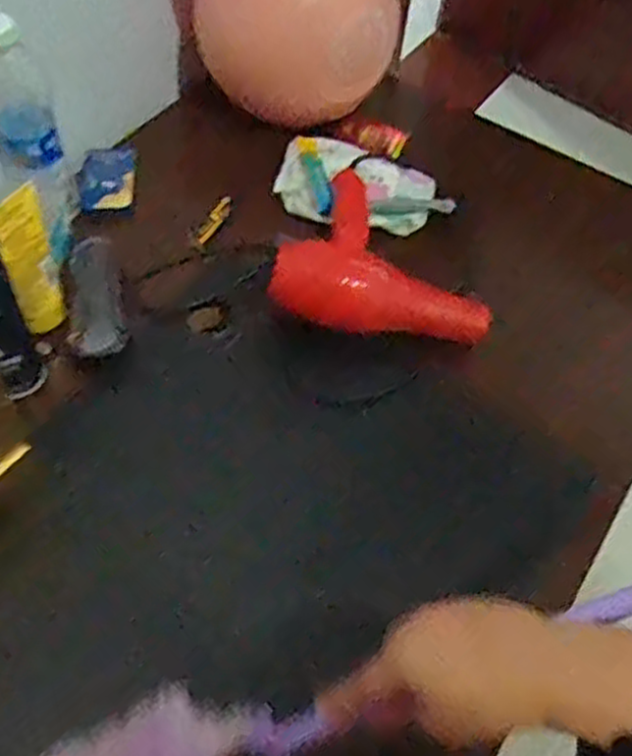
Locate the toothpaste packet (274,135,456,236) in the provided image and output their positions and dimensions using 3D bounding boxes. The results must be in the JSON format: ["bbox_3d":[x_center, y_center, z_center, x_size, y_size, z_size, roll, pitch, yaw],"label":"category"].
[{"bbox_3d":[0.054,-0.218,0.894,0.196,0.032,0.112,17,56,6],"label":"toothpaste packet"}]

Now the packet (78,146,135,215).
[{"bbox_3d":[-0.238,-0.229,0.890,0.060,0.017,0.104,-6,56,-10],"label":"packet"}]

